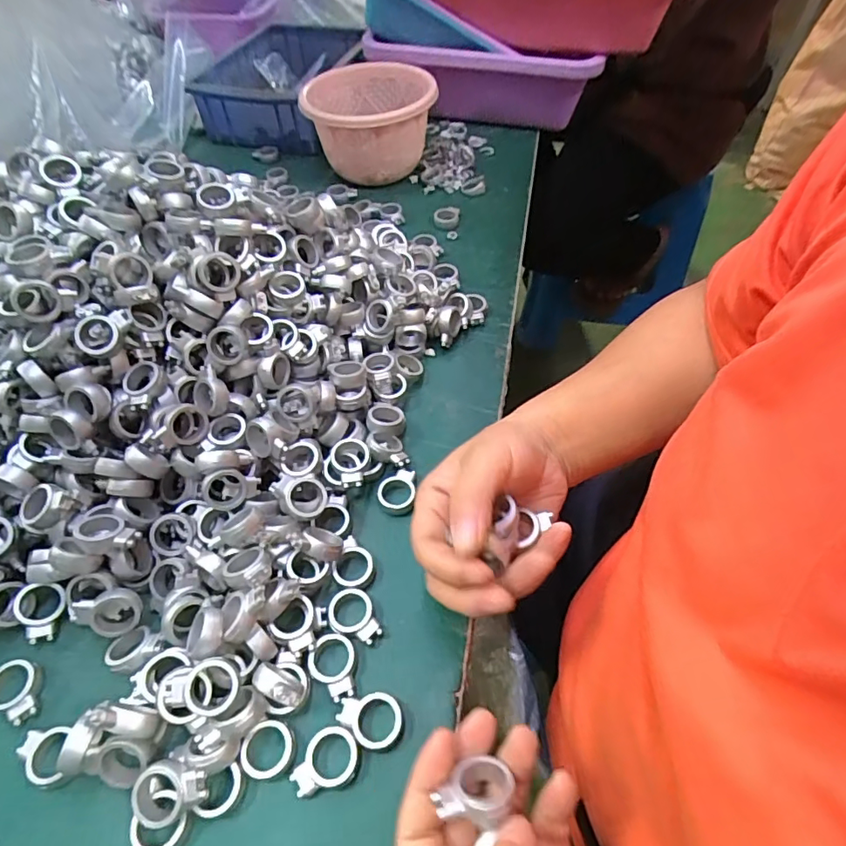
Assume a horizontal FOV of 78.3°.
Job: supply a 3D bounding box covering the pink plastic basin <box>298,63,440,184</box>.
[{"bbox_3d":[-0.053,-0.317,0.573,0.133,0.096,0.127,-6,53,-2],"label":"pink plastic basin"}]

